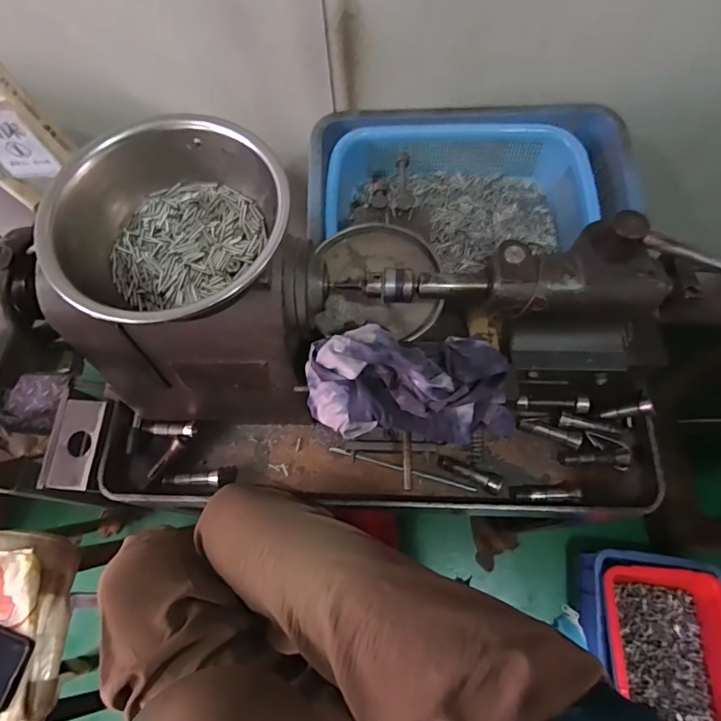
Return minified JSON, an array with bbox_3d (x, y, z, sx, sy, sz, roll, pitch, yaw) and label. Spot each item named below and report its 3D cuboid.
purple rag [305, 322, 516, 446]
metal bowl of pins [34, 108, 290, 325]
[{"bbox_3d":[0.044,0.018,0.416,0.183,0.051,0.092,3,69,4],"label":"purple rag"},{"bbox_3d":[-0.143,-0.099,0.373,0.173,0.061,0.170,-1,69,2],"label":"metal bowl of pins"}]

